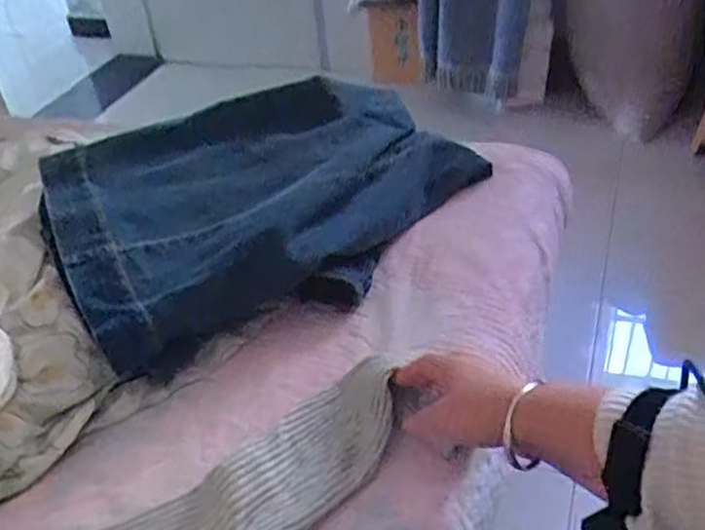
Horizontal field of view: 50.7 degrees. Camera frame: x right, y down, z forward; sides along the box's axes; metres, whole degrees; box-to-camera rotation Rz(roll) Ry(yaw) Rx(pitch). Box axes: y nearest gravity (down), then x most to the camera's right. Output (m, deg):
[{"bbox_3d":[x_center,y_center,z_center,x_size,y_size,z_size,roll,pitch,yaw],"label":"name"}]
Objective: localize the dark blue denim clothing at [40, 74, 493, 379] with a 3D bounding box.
[{"bbox_3d":[-0.065,-0.078,0.844,0.518,0.139,0.267,-22,40,-18],"label":"dark blue denim clothing"}]

